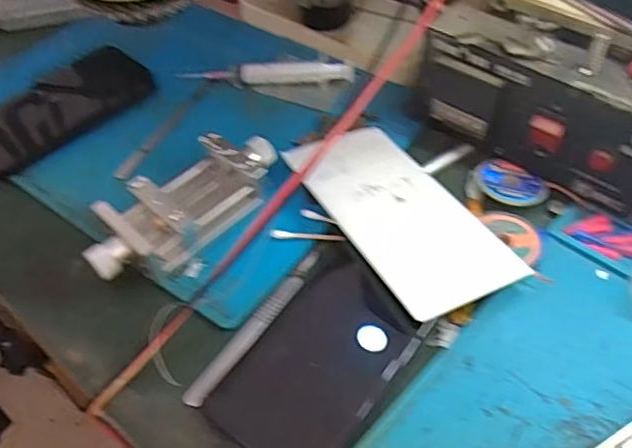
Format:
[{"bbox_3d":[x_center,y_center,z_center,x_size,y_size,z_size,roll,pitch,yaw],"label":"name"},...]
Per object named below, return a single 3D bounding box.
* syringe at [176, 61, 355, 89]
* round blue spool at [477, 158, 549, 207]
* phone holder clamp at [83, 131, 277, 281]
[{"bbox_3d":[-0.039,-0.127,0.485,0.143,0.020,0.018,6,51,10],"label":"syringe"},{"bbox_3d":[0.132,-0.029,0.396,0.043,0.008,0.040,-2,51,3],"label":"round blue spool"},{"bbox_3d":[-0.084,-0.013,0.381,0.136,0.031,0.053,-38,58,-24],"label":"phone holder clamp"}]

